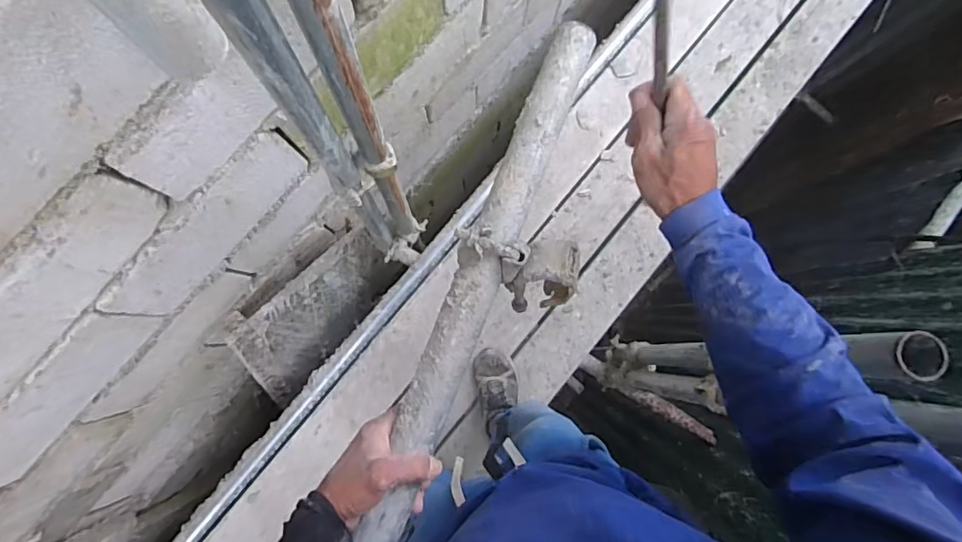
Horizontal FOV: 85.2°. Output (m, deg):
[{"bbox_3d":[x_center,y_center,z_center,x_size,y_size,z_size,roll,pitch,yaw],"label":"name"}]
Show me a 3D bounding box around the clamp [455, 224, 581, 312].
[{"bbox_3d":[0.037,-0.002,0.536,0.126,0.057,0.073,9,84,0],"label":"clamp"}]

